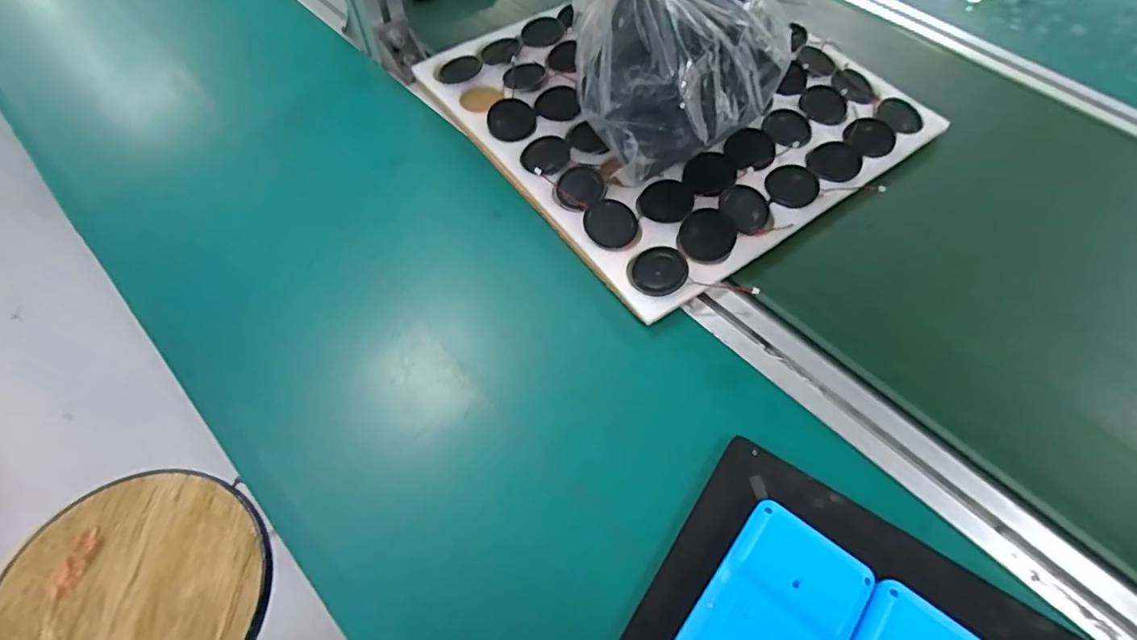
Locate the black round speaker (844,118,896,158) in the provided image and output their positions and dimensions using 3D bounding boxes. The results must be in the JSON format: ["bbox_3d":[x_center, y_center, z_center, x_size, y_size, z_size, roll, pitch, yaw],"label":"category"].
[{"bbox_3d":[0.267,-0.162,0.501,0.041,0.006,0.041,0,59,0],"label":"black round speaker"}]

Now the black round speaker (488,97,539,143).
[{"bbox_3d":[-0.050,-0.183,0.514,0.043,0.006,0.051,-1,58,-2],"label":"black round speaker"}]

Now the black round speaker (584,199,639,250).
[{"bbox_3d":[0.034,-0.076,0.446,0.041,0.014,0.039,1,58,-1],"label":"black round speaker"}]

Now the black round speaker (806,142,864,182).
[{"bbox_3d":[0.228,-0.137,0.483,0.041,0.006,0.051,40,67,22],"label":"black round speaker"}]

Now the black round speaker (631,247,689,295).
[{"bbox_3d":[0.068,-0.038,0.422,0.040,0.008,0.039,0,59,0],"label":"black round speaker"}]

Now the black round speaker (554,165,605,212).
[{"bbox_3d":[0.011,-0.111,0.466,0.040,0.006,0.046,18,61,11],"label":"black round speaker"}]

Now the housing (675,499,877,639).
[{"bbox_3d":[0.100,0.167,0.296,0.070,0.021,0.129,33,65,19],"label":"housing"}]

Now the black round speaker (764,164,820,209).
[{"bbox_3d":[0.186,-0.113,0.472,0.042,0.005,0.048,22,62,13],"label":"black round speaker"}]

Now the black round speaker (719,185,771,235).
[{"bbox_3d":[0.146,-0.091,0.458,0.042,0.007,0.043,0,59,0],"label":"black round speaker"}]

